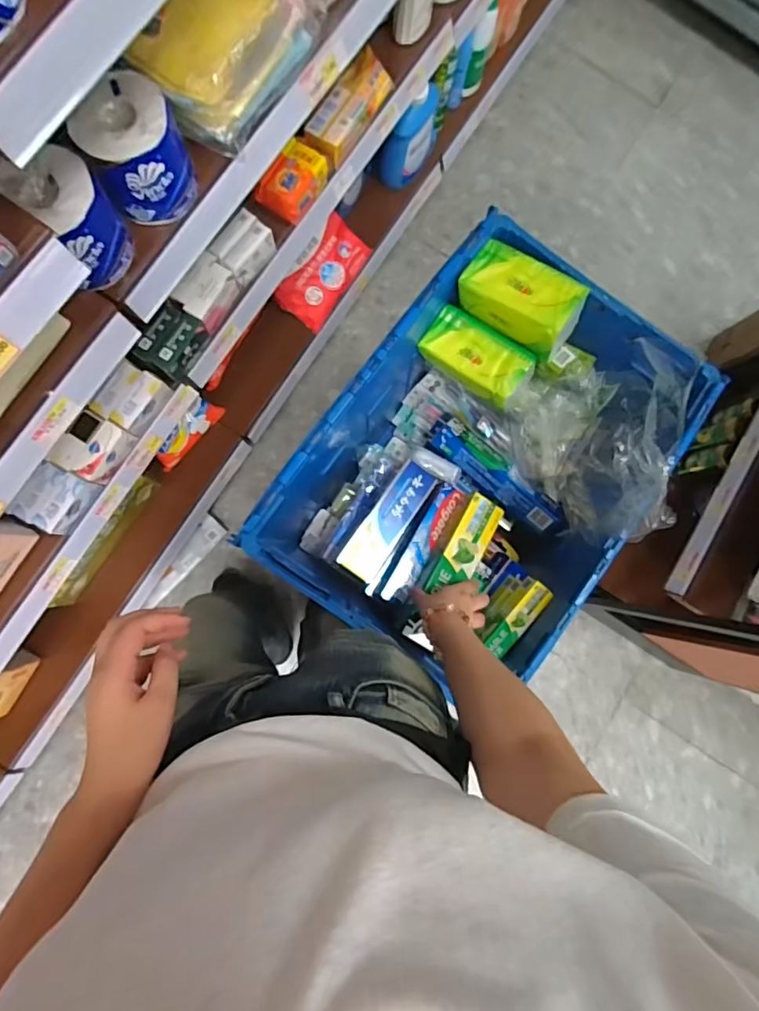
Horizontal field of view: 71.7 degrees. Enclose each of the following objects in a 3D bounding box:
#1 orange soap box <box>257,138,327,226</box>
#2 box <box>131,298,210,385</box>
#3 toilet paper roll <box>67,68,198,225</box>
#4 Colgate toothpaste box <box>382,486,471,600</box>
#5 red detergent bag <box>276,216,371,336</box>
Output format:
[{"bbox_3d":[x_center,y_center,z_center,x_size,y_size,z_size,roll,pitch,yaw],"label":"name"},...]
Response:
[{"bbox_3d":[-0.152,-0.566,0.916,0.073,0.058,0.117,33,83,0],"label":"orange soap box"},{"bbox_3d":[-0.348,-0.274,0.887,0.072,0.072,0.113,30,83,-1],"label":"box"},{"bbox_3d":[-0.279,-0.409,0.612,0.103,0.101,0.096,0,84,-4],"label":"toilet paper roll"},{"bbox_3d":[0.072,0.058,0.795,0.049,0.033,0.199,32,83,0],"label":"Colgate toothpaste box"},{"bbox_3d":[-0.133,-0.556,1.257,0.113,0.081,0.232,35,83,0],"label":"red detergent bag"}]

